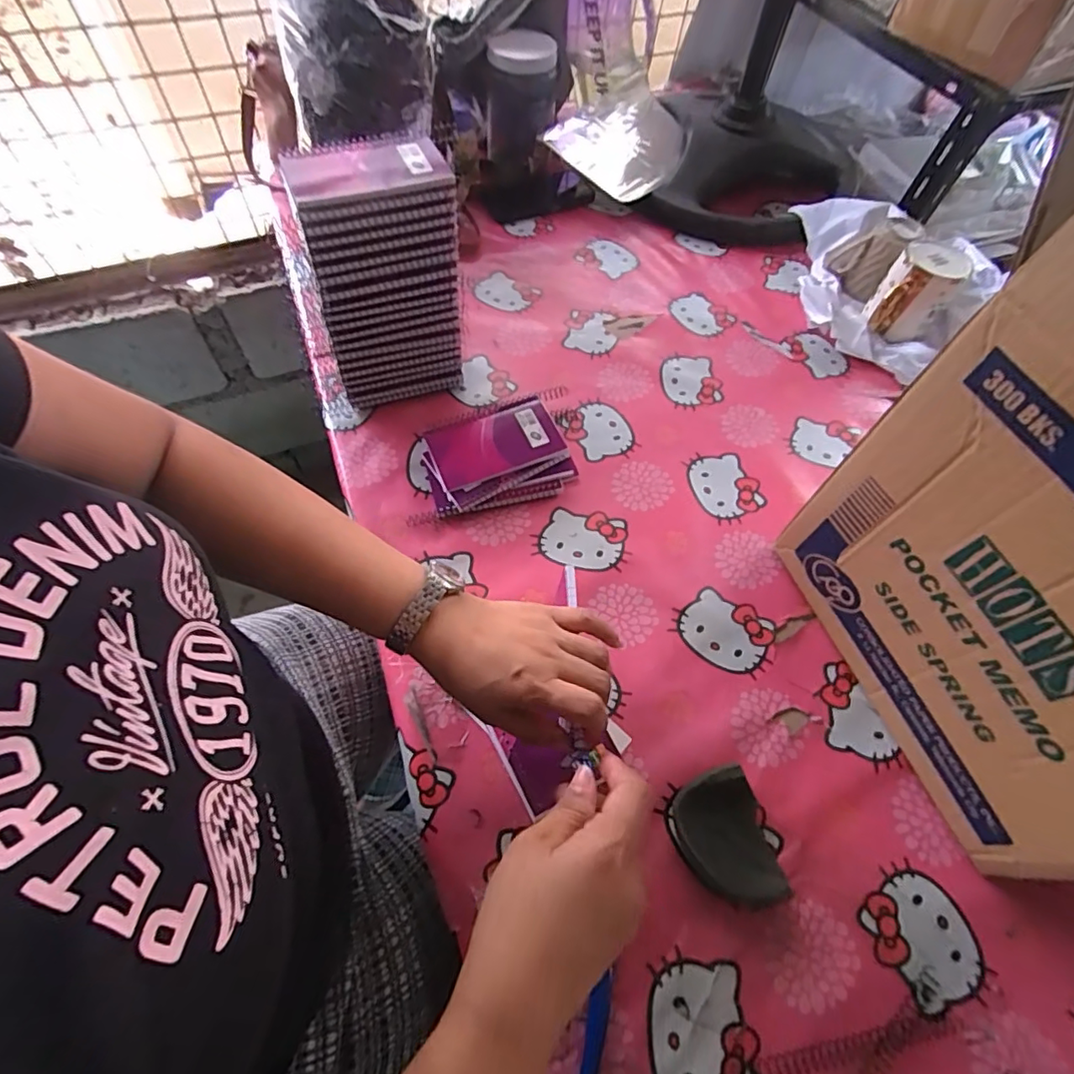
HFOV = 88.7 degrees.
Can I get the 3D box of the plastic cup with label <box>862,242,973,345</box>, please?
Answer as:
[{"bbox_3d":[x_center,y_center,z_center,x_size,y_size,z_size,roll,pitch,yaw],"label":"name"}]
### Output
[{"bbox_3d":[0.469,-0.301,0.684,0.079,0.094,0.083,20,61,7],"label":"plastic cup with label"}]

